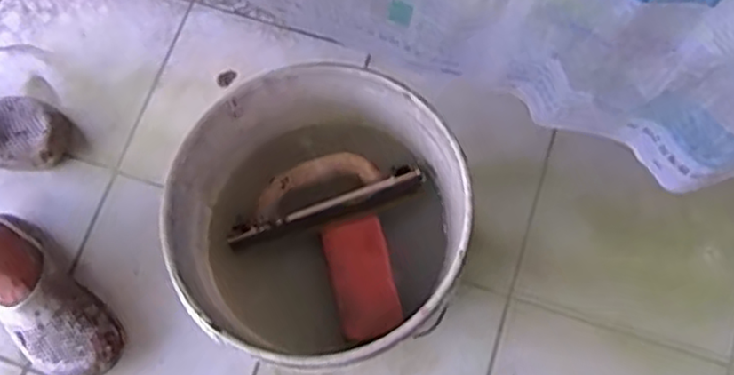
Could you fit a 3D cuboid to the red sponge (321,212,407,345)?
[{"bbox_3d":[-0.006,0.099,0.764,0.068,0.026,0.128,-14,73,-2],"label":"red sponge"}]

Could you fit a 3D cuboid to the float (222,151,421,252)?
[{"bbox_3d":[-0.053,0.009,0.805,0.224,0.068,0.086,-19,73,-4],"label":"float"}]

